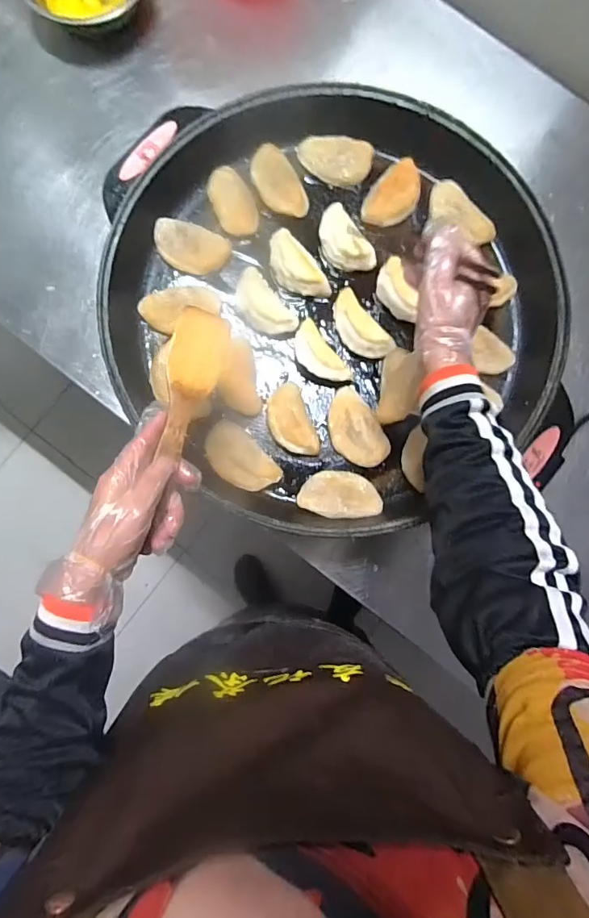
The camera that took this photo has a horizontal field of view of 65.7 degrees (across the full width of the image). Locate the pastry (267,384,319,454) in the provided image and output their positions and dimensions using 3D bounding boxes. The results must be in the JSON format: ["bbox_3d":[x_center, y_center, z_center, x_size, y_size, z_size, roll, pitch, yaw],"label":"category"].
[{"bbox_3d":[-0.004,-0.046,0.562,0.050,0.012,0.092,-21,87,-7],"label":"pastry"}]

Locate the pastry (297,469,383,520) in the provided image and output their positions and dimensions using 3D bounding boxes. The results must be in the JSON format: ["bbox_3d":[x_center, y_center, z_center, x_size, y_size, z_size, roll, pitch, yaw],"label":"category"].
[{"bbox_3d":[0.056,0.043,0.558,0.098,0.018,0.057,6,84,-5],"label":"pastry"}]

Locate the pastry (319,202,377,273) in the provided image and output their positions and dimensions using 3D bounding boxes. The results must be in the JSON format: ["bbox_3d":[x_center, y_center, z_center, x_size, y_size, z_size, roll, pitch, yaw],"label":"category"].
[{"bbox_3d":[0.062,-0.283,0.589,0.051,0.026,0.095,-34,88,-8],"label":"pastry"}]

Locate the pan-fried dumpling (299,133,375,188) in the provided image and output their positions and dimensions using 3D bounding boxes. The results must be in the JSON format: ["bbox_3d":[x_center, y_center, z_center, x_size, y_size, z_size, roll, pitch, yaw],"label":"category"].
[{"bbox_3d":[0.053,-0.397,0.601,0.094,0.019,0.062,14,83,-4],"label":"pan-fried dumpling"}]

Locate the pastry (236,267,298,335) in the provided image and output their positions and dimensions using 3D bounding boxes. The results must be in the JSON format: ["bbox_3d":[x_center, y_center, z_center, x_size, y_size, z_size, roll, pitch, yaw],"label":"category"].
[{"bbox_3d":[-0.041,-0.195,0.571,0.048,0.021,0.094,-33,88,-8],"label":"pastry"}]

